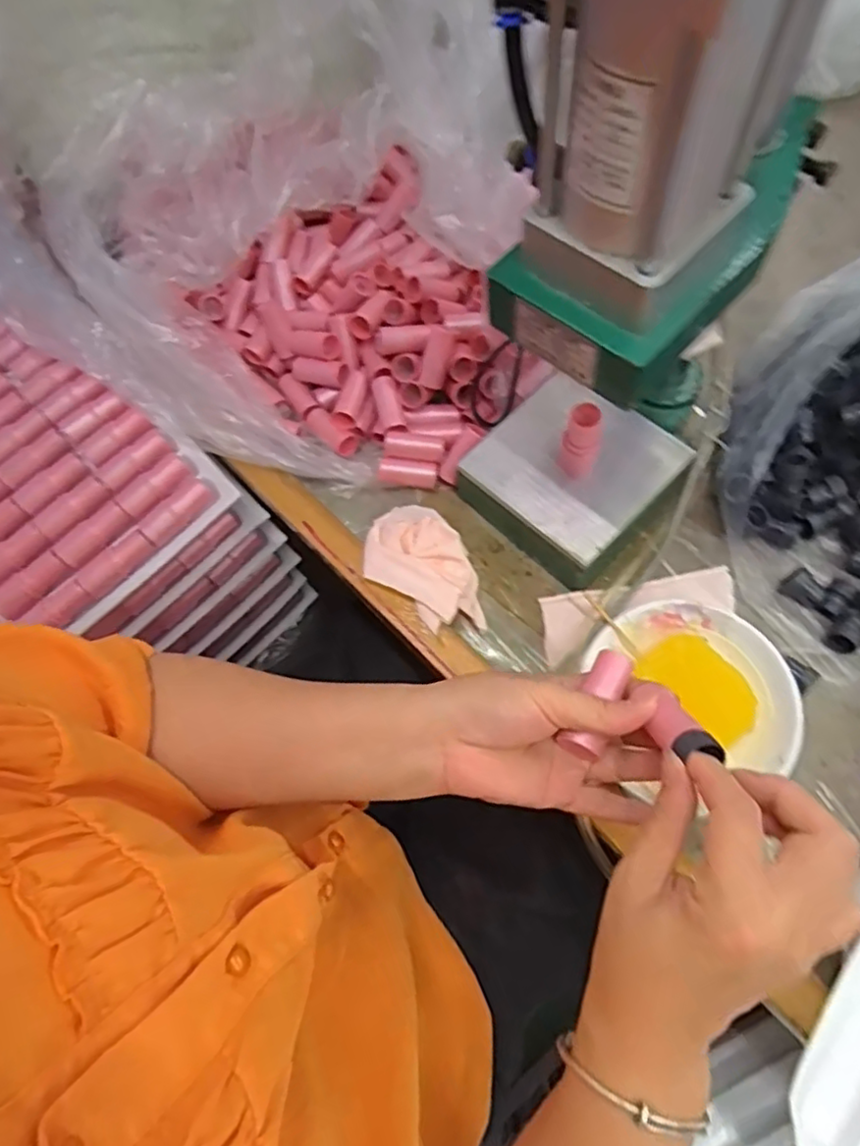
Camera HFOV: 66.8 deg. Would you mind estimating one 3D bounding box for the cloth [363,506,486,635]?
[{"bbox_3d":[-0.009,-0.006,0.484,0.071,0.027,0.114,-24,67,-3],"label":"cloth"}]

